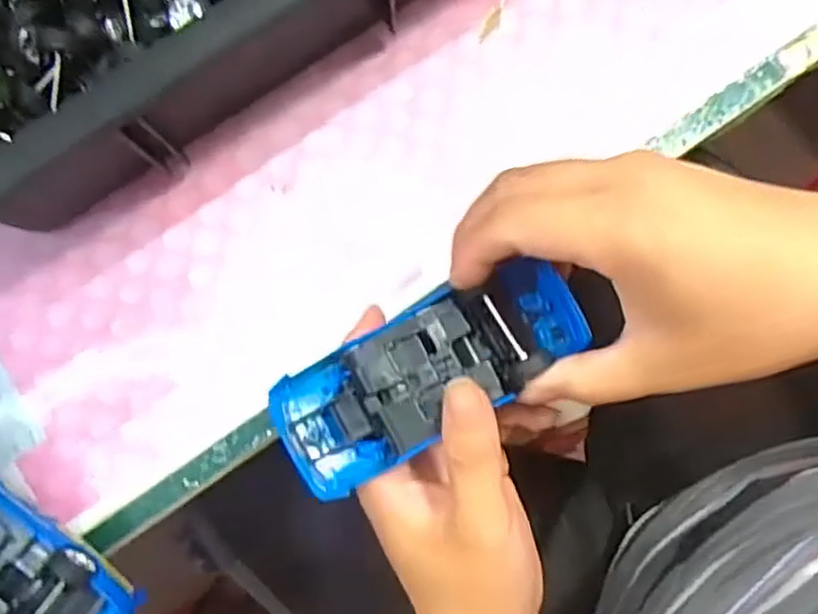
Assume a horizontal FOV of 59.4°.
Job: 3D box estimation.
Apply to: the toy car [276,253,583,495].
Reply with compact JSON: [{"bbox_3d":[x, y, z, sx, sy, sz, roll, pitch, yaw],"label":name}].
[{"bbox_3d":[0.011,0.025,0.299,0.135,0.031,0.051,-28,81,-9],"label":"toy car"}]

